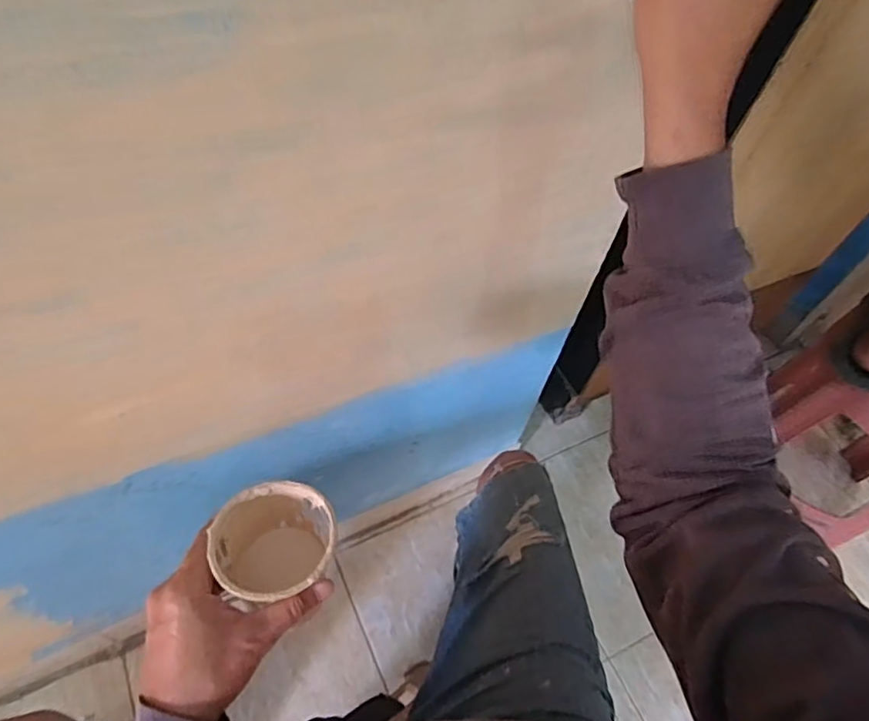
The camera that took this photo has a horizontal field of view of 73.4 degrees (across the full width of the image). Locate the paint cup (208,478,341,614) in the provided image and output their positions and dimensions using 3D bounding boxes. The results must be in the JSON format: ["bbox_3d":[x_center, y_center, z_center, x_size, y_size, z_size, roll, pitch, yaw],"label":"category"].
[{"bbox_3d":[-0.119,0.142,0.445,0.086,0.062,0.082,2,58,-3],"label":"paint cup"}]

